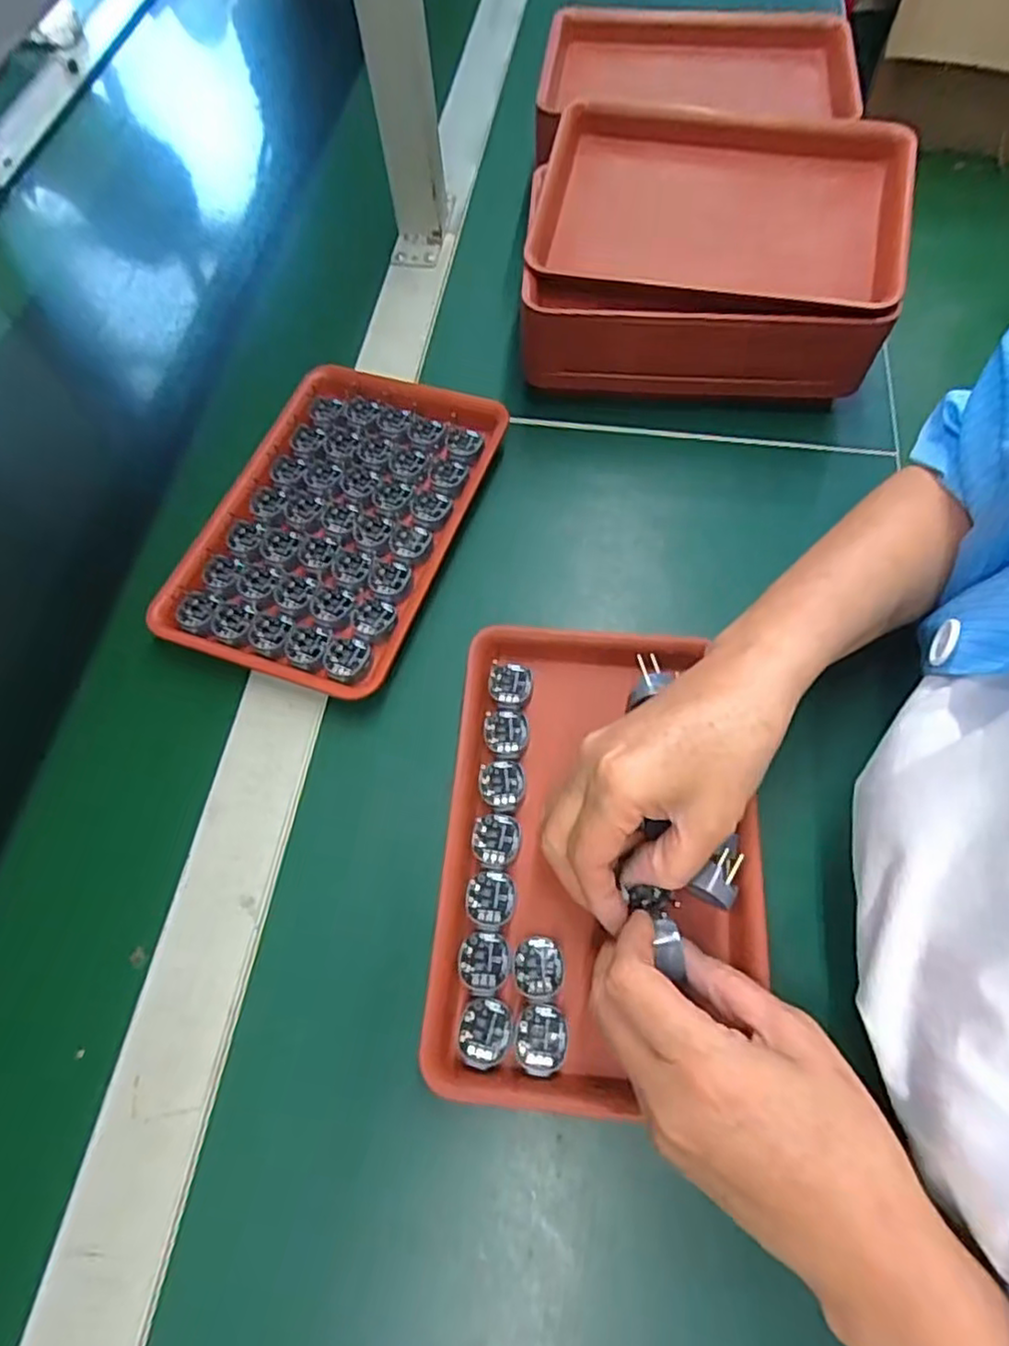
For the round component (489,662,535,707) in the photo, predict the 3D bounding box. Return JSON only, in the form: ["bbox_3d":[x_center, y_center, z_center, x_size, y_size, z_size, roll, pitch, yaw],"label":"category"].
[{"bbox_3d":[0.004,0.006,0.387,0.025,0.004,0.026,0,66,-1],"label":"round component"}]

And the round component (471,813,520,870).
[{"bbox_3d":[-0.005,0.088,0.349,0.025,0.004,0.027,9,66,3],"label":"round component"}]

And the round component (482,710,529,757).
[{"bbox_3d":[0.001,0.033,0.374,0.025,0.004,0.026,0,66,-1],"label":"round component"}]

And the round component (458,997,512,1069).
[{"bbox_3d":[-0.009,0.169,0.312,0.023,0.004,0.028,10,66,3],"label":"round component"}]

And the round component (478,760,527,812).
[{"bbox_3d":[-0.002,0.061,0.360,0.024,0.004,0.027,8,66,2],"label":"round component"}]

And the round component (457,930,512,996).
[{"bbox_3d":[-0.010,0.140,0.323,0.025,0.004,0.027,0,66,-1],"label":"round component"}]

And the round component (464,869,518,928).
[{"bbox_3d":[-0.007,0.114,0.337,0.024,0.004,0.028,9,66,3],"label":"round component"}]

